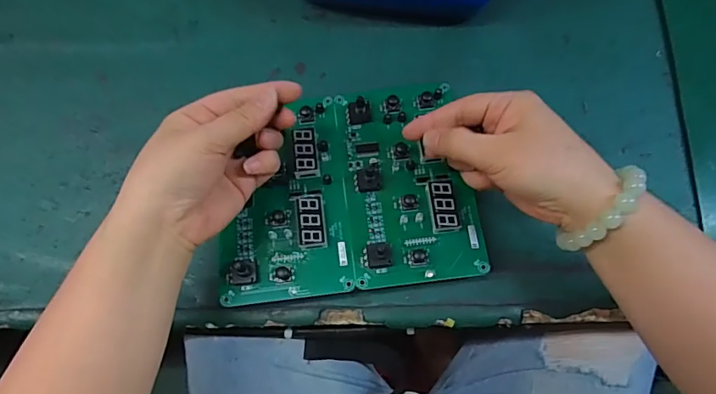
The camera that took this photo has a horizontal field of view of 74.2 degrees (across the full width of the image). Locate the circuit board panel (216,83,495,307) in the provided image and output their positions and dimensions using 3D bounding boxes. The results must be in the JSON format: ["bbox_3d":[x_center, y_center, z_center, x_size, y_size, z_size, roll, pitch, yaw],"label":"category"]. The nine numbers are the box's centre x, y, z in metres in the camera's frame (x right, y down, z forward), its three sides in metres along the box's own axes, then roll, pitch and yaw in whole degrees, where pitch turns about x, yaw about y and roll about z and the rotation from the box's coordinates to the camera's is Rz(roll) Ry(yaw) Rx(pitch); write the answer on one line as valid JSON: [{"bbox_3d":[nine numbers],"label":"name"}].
[{"bbox_3d":[-0.009,-0.008,0.373,0.195,0.015,0.160,-7,70,-2],"label":"circuit board panel"}]

